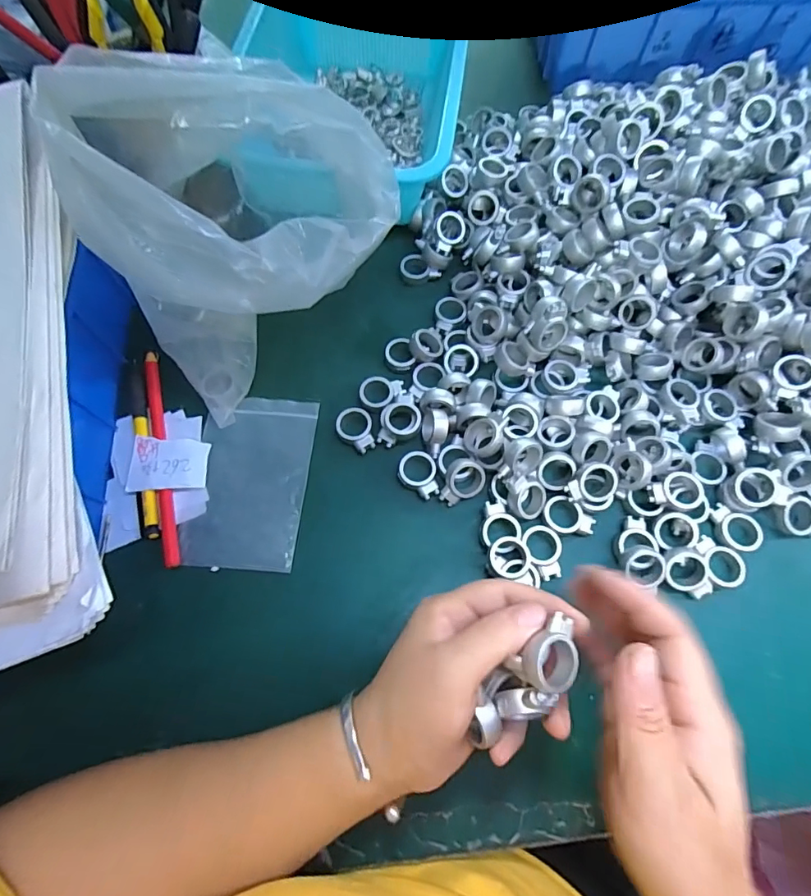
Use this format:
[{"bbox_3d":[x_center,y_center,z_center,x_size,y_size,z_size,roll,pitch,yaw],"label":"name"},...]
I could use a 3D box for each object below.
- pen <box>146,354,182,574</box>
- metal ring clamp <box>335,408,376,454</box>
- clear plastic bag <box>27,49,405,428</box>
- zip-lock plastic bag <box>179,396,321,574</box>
[{"bbox_3d":[-0.172,0.003,0.328,0.009,0.011,0.163,-15,69,-6],"label":"pen"},{"bbox_3d":[-0.035,-0.013,0.337,0.025,0.010,0.034,-31,71,-12],"label":"metal ring clamp"},{"bbox_3d":[-0.099,-0.124,0.292,0.160,0.174,0.156,13,68,5],"label":"clear plastic bag"},{"bbox_3d":[-0.107,0.021,0.328,0.075,0.006,0.123,4,67,1],"label":"zip-lock plastic bag"}]

